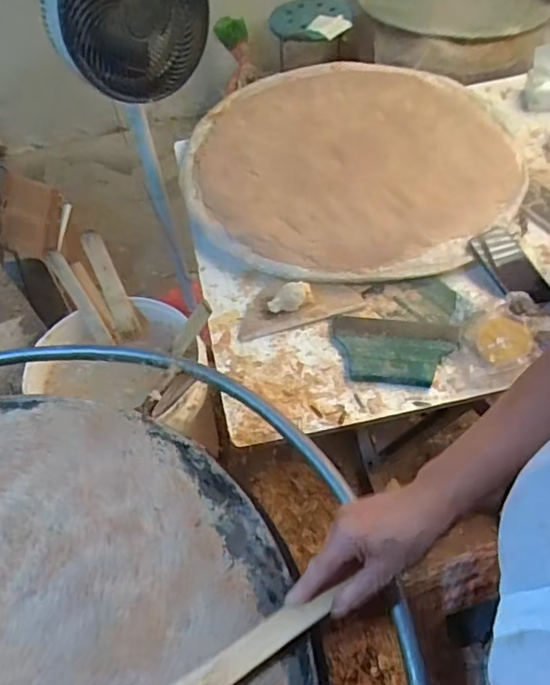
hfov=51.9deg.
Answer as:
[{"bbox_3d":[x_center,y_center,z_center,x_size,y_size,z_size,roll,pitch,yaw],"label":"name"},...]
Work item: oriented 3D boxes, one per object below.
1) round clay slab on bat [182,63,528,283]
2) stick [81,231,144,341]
[{"bbox_3d":[0.143,-0.389,1.152,0.643,0.050,0.637,0,53,5],"label":"round clay slab on bat"},{"bbox_3d":[-0.279,-0.095,0.965,0.040,0.192,0.029,-24,19,-13],"label":"stick"}]

